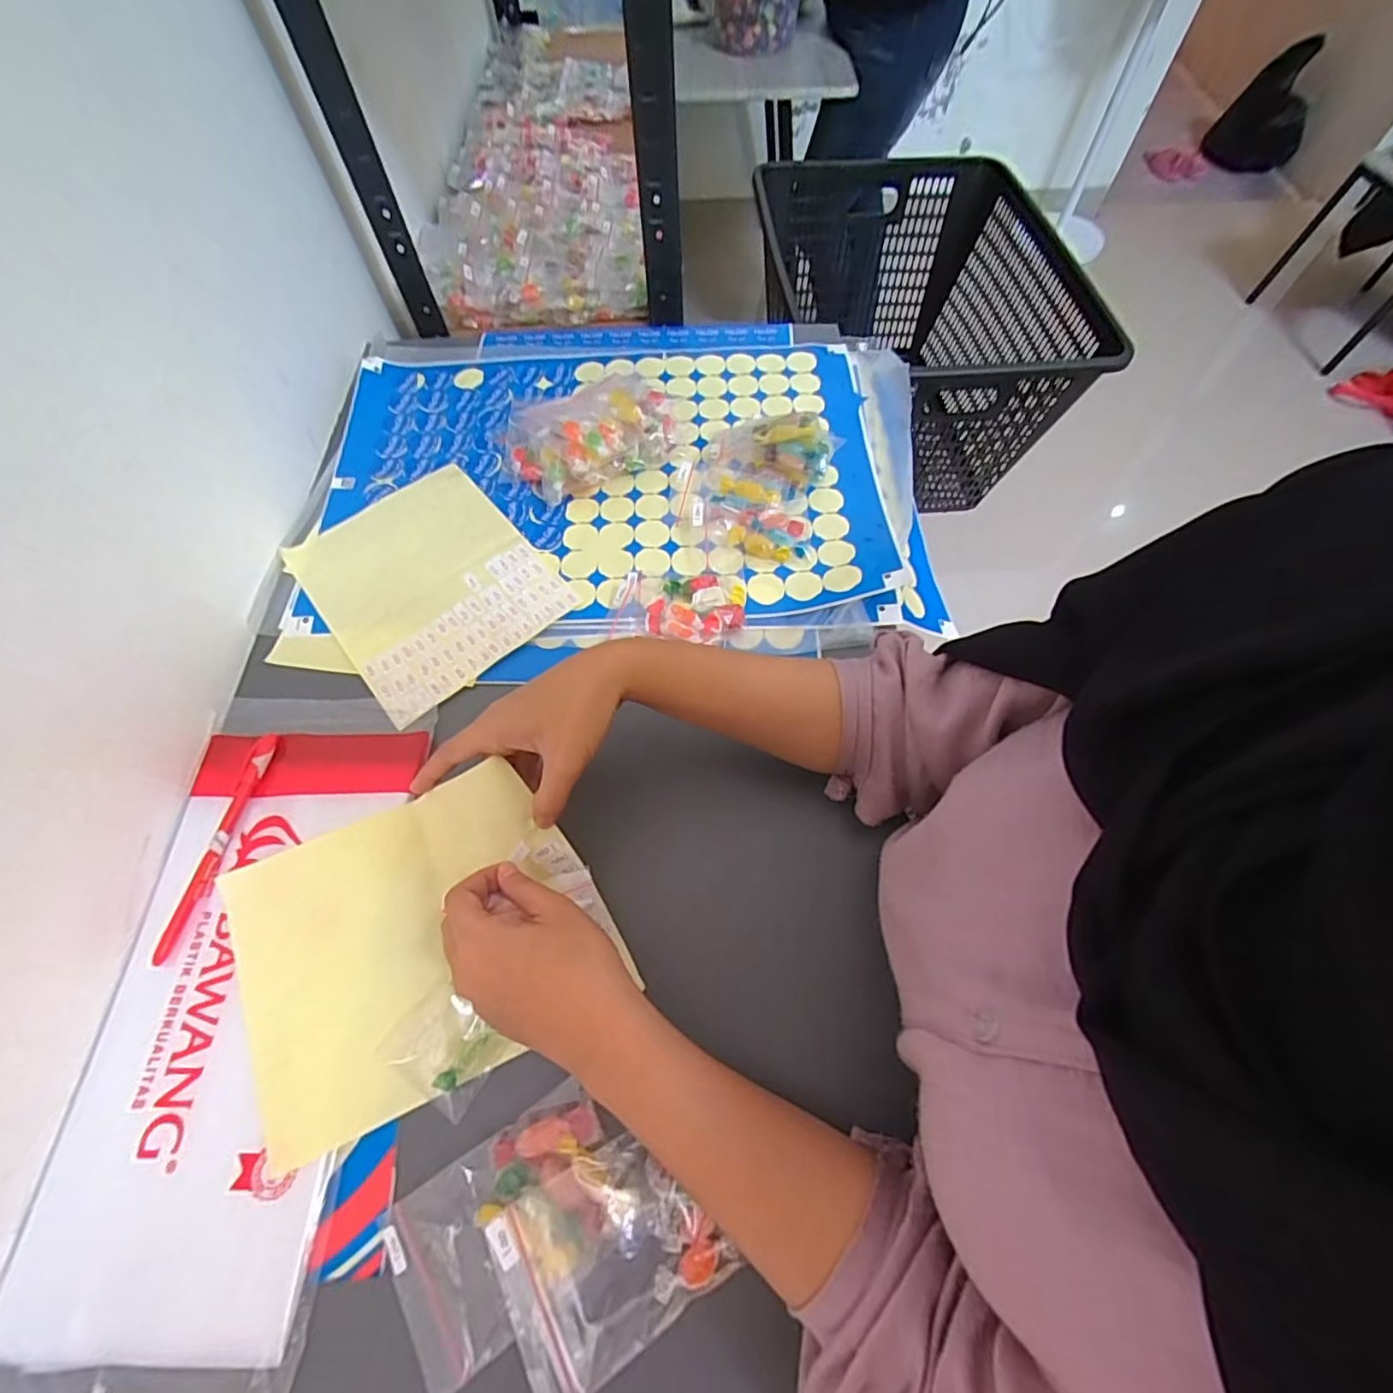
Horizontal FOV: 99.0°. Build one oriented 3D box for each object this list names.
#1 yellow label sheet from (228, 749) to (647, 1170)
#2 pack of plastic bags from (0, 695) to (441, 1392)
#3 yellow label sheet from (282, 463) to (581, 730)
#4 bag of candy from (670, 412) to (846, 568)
[{"bbox_3d":[-0.167,0.129,0.334,0.211,0.060,0.167,-22,64,-10],"label":"yellow label sheet"},{"bbox_3d":[-0.264,0.165,0.344,0.152,0.010,0.361,0,63,2],"label":"pack of plastic bags"},{"bbox_3d":[-0.216,-0.094,0.480,0.162,0.009,0.202,-39,68,-17],"label":"yellow label sheet"},{"bbox_3d":[0.049,-0.193,0.505,0.122,0.032,0.151,16,64,10],"label":"bag of candy"}]

